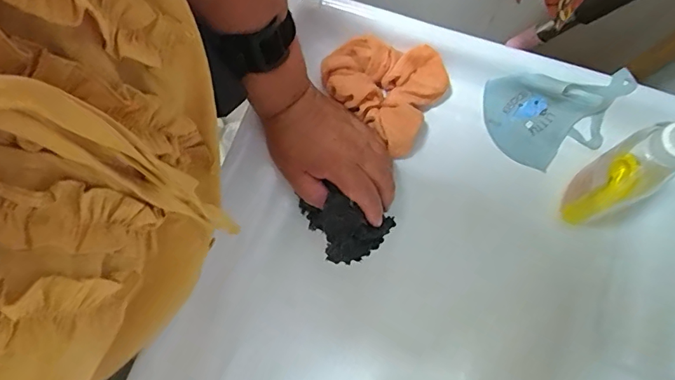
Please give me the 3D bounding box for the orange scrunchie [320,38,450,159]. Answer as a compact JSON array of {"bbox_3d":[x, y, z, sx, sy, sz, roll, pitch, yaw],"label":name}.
[{"bbox_3d":[0.047,-0.110,0.467,0.118,0.036,0.093,36,76,10],"label":"orange scrunchie"}]

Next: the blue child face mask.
[{"bbox_3d":[0.212,-0.068,0.461,0.126,0.017,0.087,1,108,16],"label":"blue child face mask"}]

